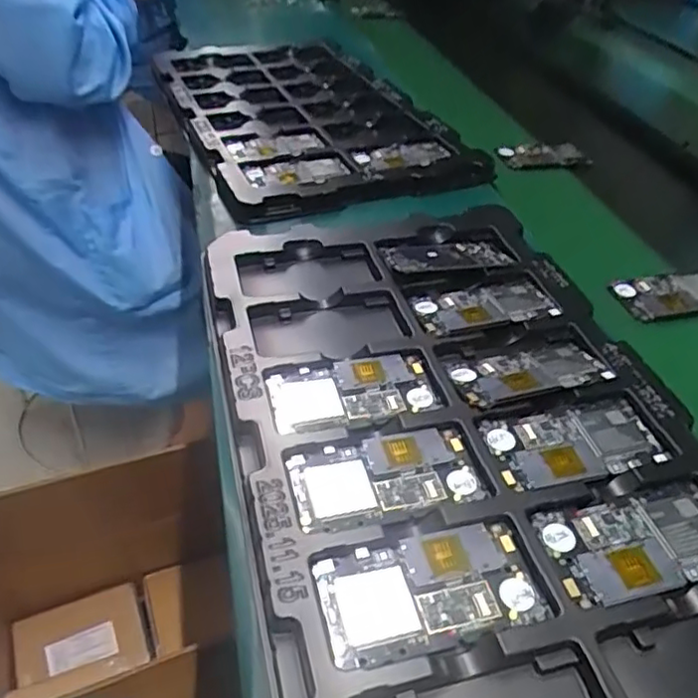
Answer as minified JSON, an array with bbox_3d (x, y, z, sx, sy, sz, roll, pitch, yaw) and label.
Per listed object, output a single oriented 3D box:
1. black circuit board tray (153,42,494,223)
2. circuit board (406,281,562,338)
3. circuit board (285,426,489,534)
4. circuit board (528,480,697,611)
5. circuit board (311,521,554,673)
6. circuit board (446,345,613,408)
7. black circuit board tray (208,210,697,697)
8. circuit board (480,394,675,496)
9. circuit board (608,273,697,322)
[{"bbox_3d":[-0.098,-0.396,1.017,0.347,0.048,0.736,-13,40,-16],"label":"black circuit board tray"},{"bbox_3d":[0.124,-0.040,0.580,0.126,0.008,0.061,-8,42,-14],"label":"circuit board"},{"bbox_3d":[0.026,0.085,0.433,0.129,0.009,0.067,-8,42,-14],"label":"circuit board"},{"bbox_3d":[0.185,0.121,0.402,0.122,0.007,0.066,-7,42,-13],"label":"circuit board"},{"bbox_3d":[0.047,0.141,0.374,0.127,0.004,0.068,-8,43,-15],"label":"circuit board"},{"bbox_3d":[0.144,0.017,0.515,0.121,0.007,0.056,-10,43,-16],"label":"circuit board"},{"bbox_3d":[0.087,0.053,0.471,0.327,0.022,0.552,-7,42,-13],"label":"black circuit board tray"},{"bbox_3d":[0.163,0.068,0.464,0.125,0.008,0.064,-7,42,-13],"label":"circuit board"},{"bbox_3d":[0.331,-0.057,0.649,0.126,0.010,0.063,-8,42,-14],"label":"circuit board"}]

